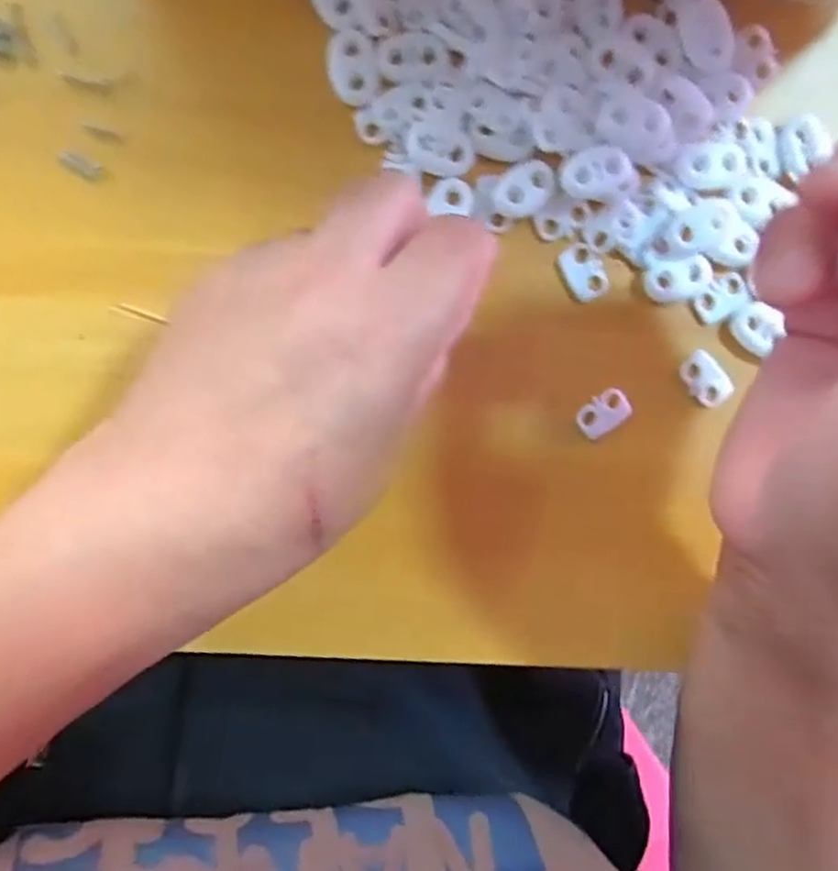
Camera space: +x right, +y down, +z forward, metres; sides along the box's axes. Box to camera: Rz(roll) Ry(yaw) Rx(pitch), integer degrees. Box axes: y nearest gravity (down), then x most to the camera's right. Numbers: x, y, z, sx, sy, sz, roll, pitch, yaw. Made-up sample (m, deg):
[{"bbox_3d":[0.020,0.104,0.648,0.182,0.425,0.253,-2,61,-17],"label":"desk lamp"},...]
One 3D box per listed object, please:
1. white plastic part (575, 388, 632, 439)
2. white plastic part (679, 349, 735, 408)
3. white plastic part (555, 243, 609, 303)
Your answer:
[{"bbox_3d":[0.063,-0.008,0.242,0.019,0.004,0.012,-35,97,0],"label":"white plastic part"},{"bbox_3d":[0.097,-0.019,0.243,0.014,0.004,0.018,-33,97,0],"label":"white plastic part"},{"bbox_3d":[0.055,-0.054,0.237,0.014,0.004,0.019,-30,97,-1],"label":"white plastic part"}]

